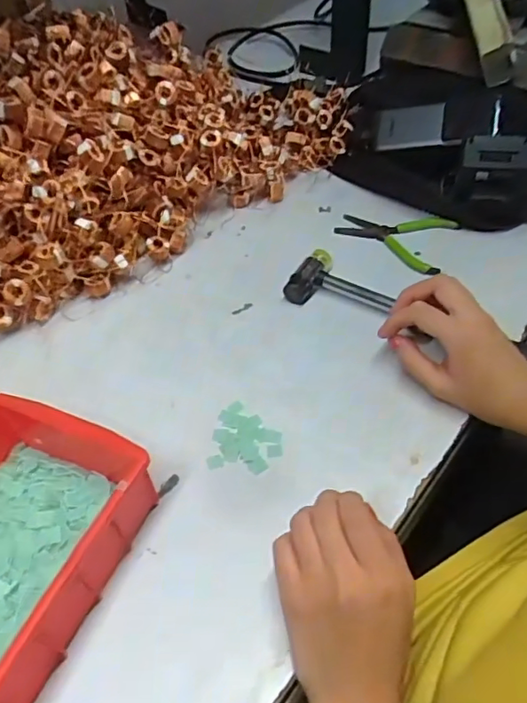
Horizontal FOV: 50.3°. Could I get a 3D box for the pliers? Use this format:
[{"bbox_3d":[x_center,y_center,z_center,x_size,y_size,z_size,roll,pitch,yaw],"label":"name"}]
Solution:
[{"bbox_3d":[0.134,-0.123,0.582,0.114,0.010,0.079,23,55,21],"label":"pliers"}]

